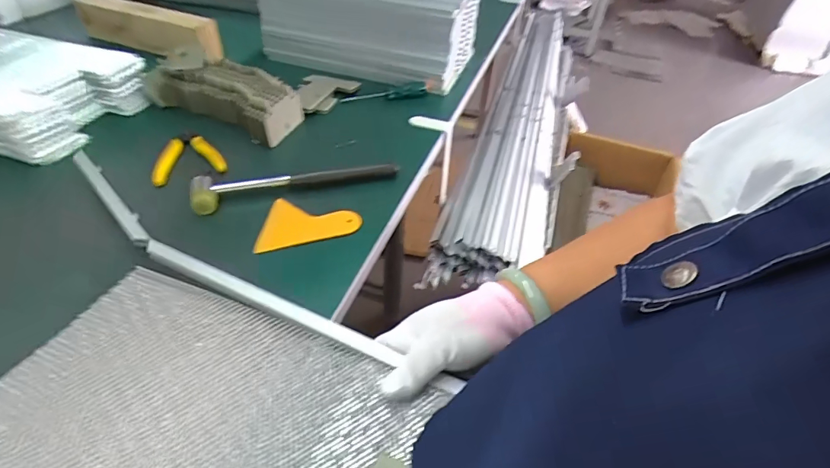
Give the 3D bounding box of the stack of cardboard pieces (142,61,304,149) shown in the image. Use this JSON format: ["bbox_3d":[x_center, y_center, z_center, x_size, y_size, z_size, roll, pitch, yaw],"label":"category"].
[{"bbox_3d":[-0.266,-0.197,0.622,0.220,0.058,0.087,20,45,16],"label":"stack of cardboard pieces"}]

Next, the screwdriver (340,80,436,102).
[{"bbox_3d":[-0.043,-0.228,0.698,0.152,0.018,0.022,-11,45,-16],"label":"screwdriver"}]

